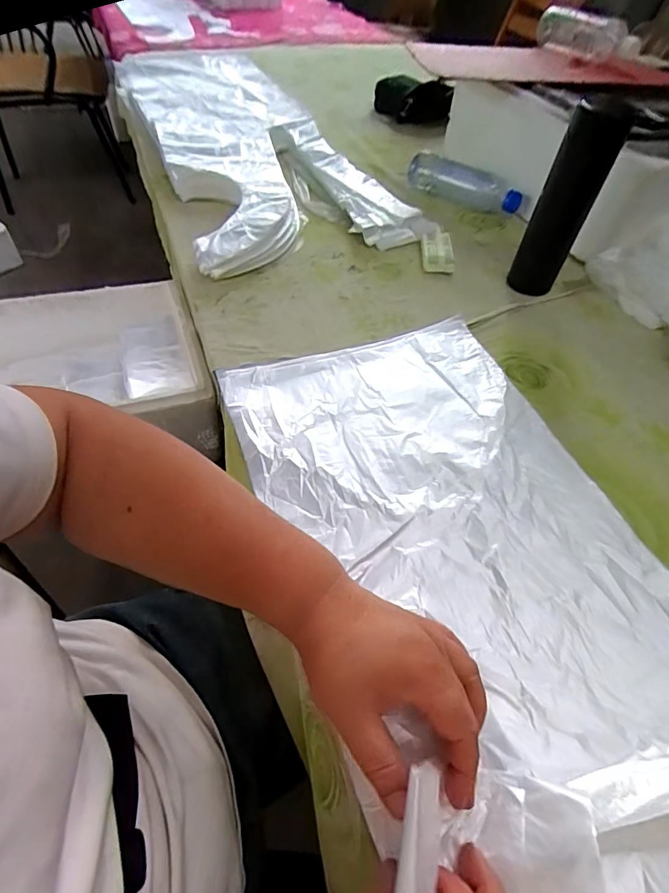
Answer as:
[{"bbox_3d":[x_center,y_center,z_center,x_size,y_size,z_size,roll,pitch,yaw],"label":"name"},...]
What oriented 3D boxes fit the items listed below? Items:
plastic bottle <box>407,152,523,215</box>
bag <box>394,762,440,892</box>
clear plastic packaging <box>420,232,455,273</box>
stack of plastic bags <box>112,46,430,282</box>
[{"bbox_3d":[0.232,-0.470,0.828,0.220,0.051,0.059,27,55,16],"label":"plastic bottle"},{"bbox_3d":[0.043,0.200,0.231,0.020,0.009,0.067,11,63,2],"label":"bag"},{"bbox_3d":[0.158,-0.299,0.702,0.047,0.010,0.080,2,67,4],"label":"clear plastic packaging"},{"bbox_3d":[-0.200,-0.630,0.918,0.375,0.080,0.919,-20,56,-19],"label":"stack of plastic bags"}]

